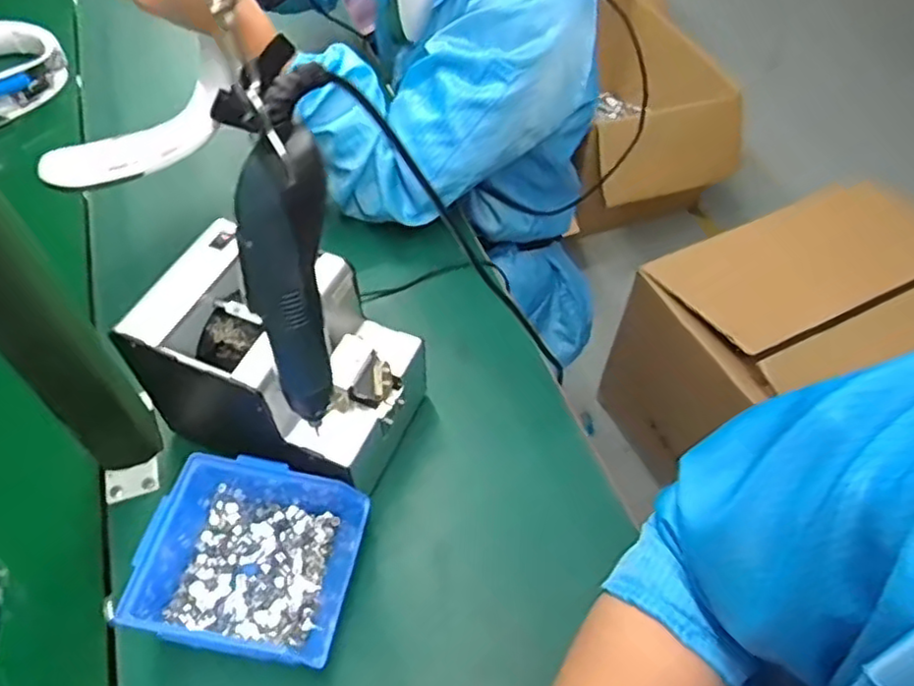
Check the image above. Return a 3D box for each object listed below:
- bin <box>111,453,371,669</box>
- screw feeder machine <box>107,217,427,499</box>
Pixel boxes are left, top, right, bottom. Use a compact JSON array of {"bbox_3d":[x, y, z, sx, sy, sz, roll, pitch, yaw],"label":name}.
[{"bbox_3d":[-0.148,0.152,0.472,0.144,0.062,0.127,10,53,6],"label":"bin"},{"bbox_3d":[-0.131,0.019,0.520,0.177,0.147,0.131,17,54,11],"label":"screw feeder machine"}]

